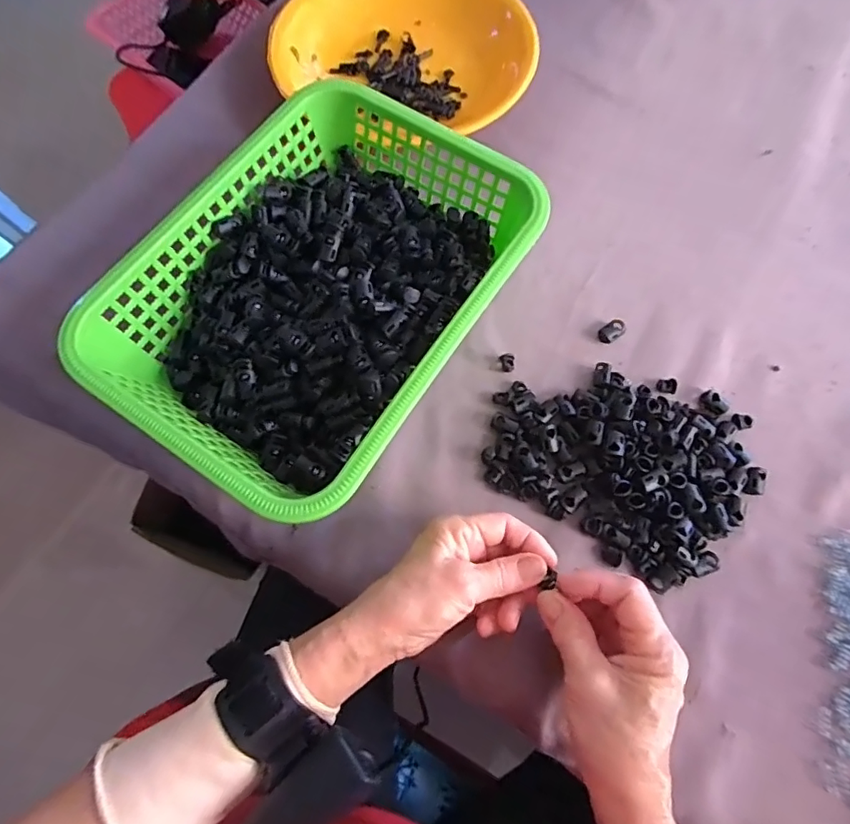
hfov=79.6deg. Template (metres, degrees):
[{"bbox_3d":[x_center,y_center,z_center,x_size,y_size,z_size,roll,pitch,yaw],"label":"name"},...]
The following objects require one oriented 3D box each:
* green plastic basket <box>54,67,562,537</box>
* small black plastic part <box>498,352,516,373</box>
[{"bbox_3d":[-0.072,-0.086,0.379,0.222,0.085,0.301,32,74,10],"label":"green plastic basket"},{"bbox_3d":[0.064,-0.039,0.394,0.012,0.004,0.015,-19,72,-7],"label":"small black plastic part"}]

